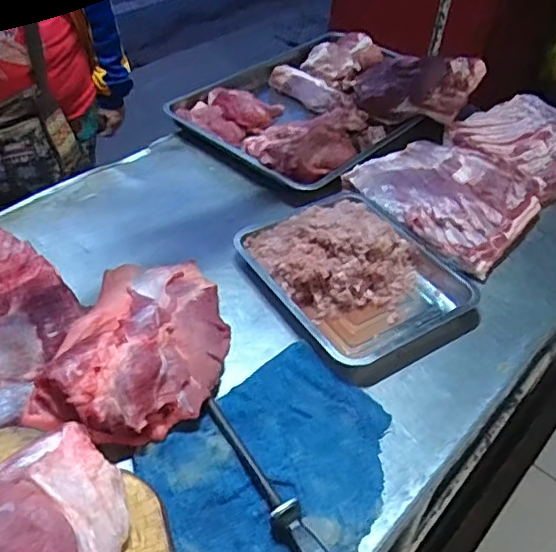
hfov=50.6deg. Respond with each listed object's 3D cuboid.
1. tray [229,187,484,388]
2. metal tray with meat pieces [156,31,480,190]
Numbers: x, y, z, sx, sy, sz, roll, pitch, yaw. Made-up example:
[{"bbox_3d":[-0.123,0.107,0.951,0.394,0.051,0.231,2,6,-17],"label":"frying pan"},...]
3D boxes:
[{"bbox_3d":[0.115,-0.024,0.856,0.255,0.079,0.325,-21,50,-26],"label":"tray"},{"bbox_3d":[0.078,-0.376,1.205,0.536,0.123,0.450,-28,53,-31],"label":"metal tray with meat pieces"}]

